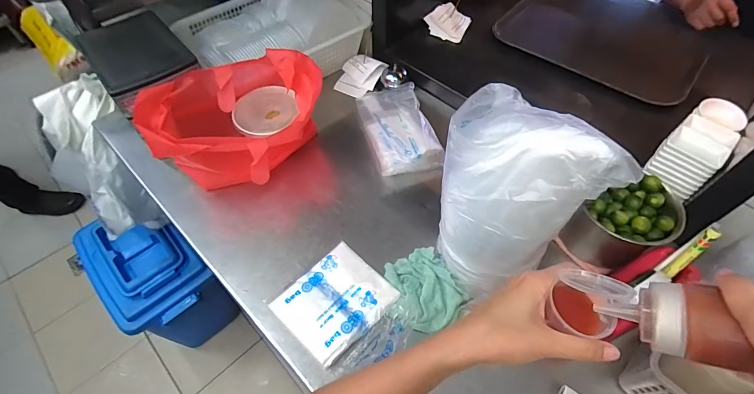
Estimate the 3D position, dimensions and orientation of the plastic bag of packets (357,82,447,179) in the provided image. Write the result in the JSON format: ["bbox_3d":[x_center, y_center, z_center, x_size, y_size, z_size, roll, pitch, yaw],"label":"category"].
[{"bbox_3d":[0.043,-0.146,0.774,0.126,0.040,0.221,-14,54,-5],"label":"plastic bag of packets"}]

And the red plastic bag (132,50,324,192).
[{"bbox_3d":[-0.241,-0.135,0.669,0.198,0.170,0.264,31,60,20],"label":"red plastic bag"}]

